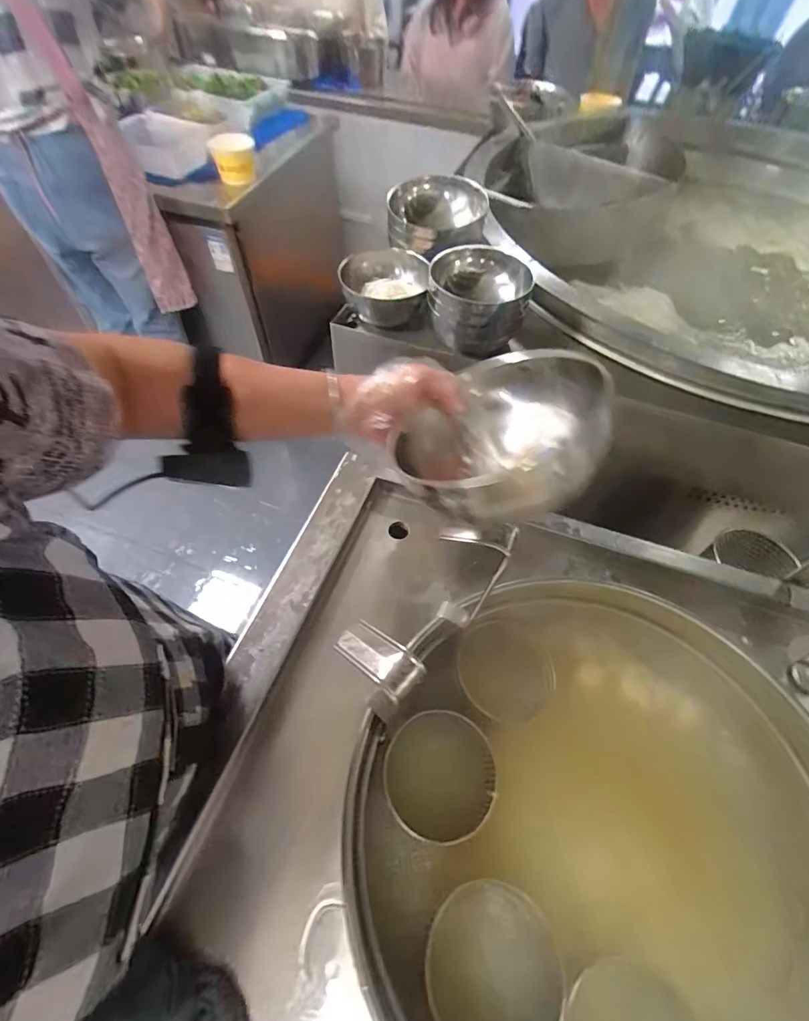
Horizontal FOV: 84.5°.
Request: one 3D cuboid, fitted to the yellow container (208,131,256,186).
[{"bbox_3d":[-0.407,-0.843,1.066,0.097,0.083,0.107,-12,57,-10],"label":"yellow container"}]

